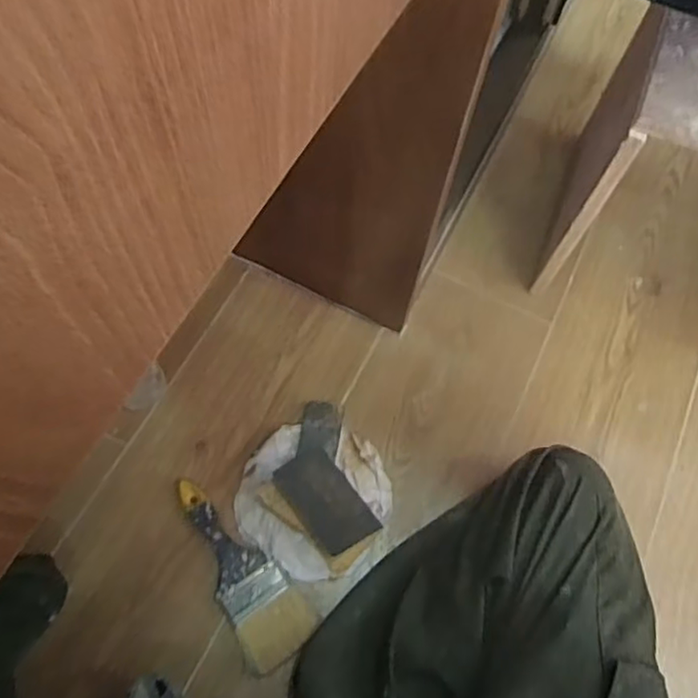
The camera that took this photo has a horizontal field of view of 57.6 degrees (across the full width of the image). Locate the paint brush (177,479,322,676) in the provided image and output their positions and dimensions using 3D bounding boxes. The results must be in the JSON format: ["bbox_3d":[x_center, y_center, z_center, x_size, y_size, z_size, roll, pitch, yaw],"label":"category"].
[{"bbox_3d":[-0.115,0.234,0.701,0.078,0.022,0.217,-27,69,-15],"label":"paint brush"}]

